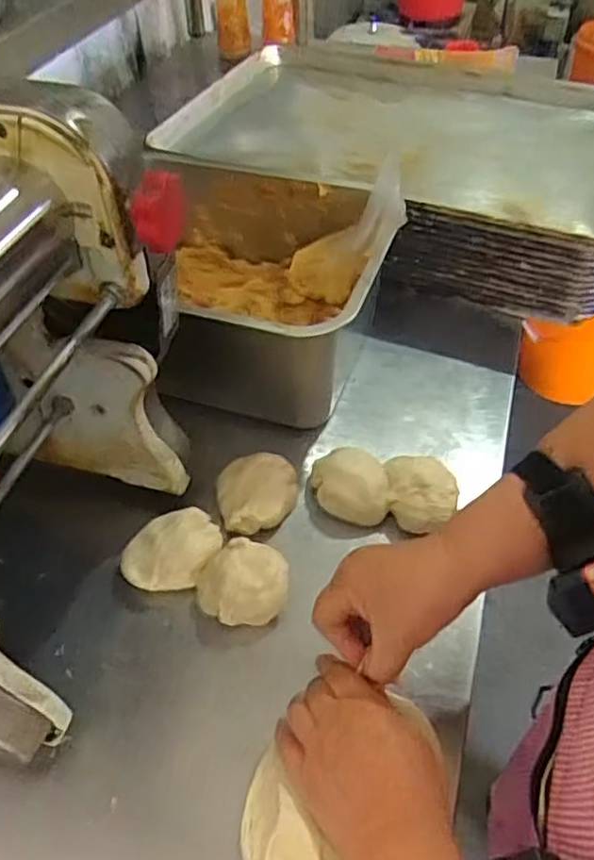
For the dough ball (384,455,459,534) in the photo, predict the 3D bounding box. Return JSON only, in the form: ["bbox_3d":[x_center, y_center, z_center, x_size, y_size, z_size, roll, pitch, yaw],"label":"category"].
[{"bbox_3d":[0.114,0.059,0.602,0.058,0.044,0.072,-2,48,1],"label":"dough ball"}]

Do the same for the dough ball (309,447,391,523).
[{"bbox_3d":[0.049,0.051,0.605,0.070,0.041,0.056,6,48,7],"label":"dough ball"}]

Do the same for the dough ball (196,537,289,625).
[{"bbox_3d":[-0.044,0.125,0.543,0.072,0.042,0.058,1,47,5],"label":"dough ball"}]

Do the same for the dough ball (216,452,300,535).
[{"bbox_3d":[-0.036,0.057,0.608,0.073,0.031,0.071,-1,48,1],"label":"dough ball"}]

